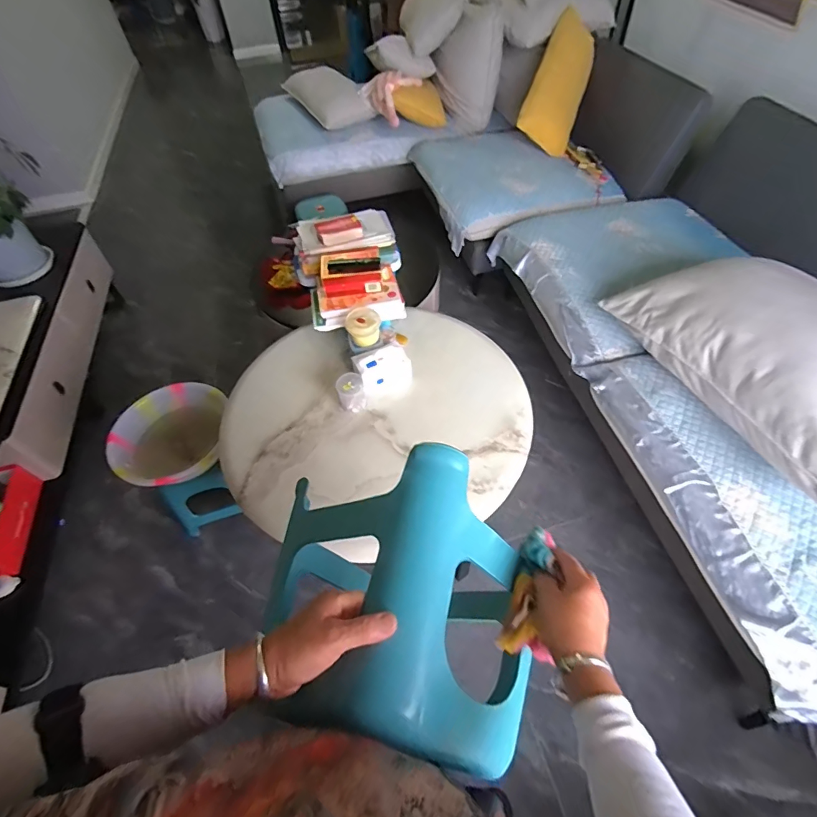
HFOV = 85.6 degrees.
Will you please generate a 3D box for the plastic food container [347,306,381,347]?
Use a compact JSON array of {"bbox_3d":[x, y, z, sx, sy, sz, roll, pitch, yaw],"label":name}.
[{"bbox_3d":[-0.128,-0.236,1.273,0.094,0.083,0.087,-17,54,-9],"label":"plastic food container"}]

